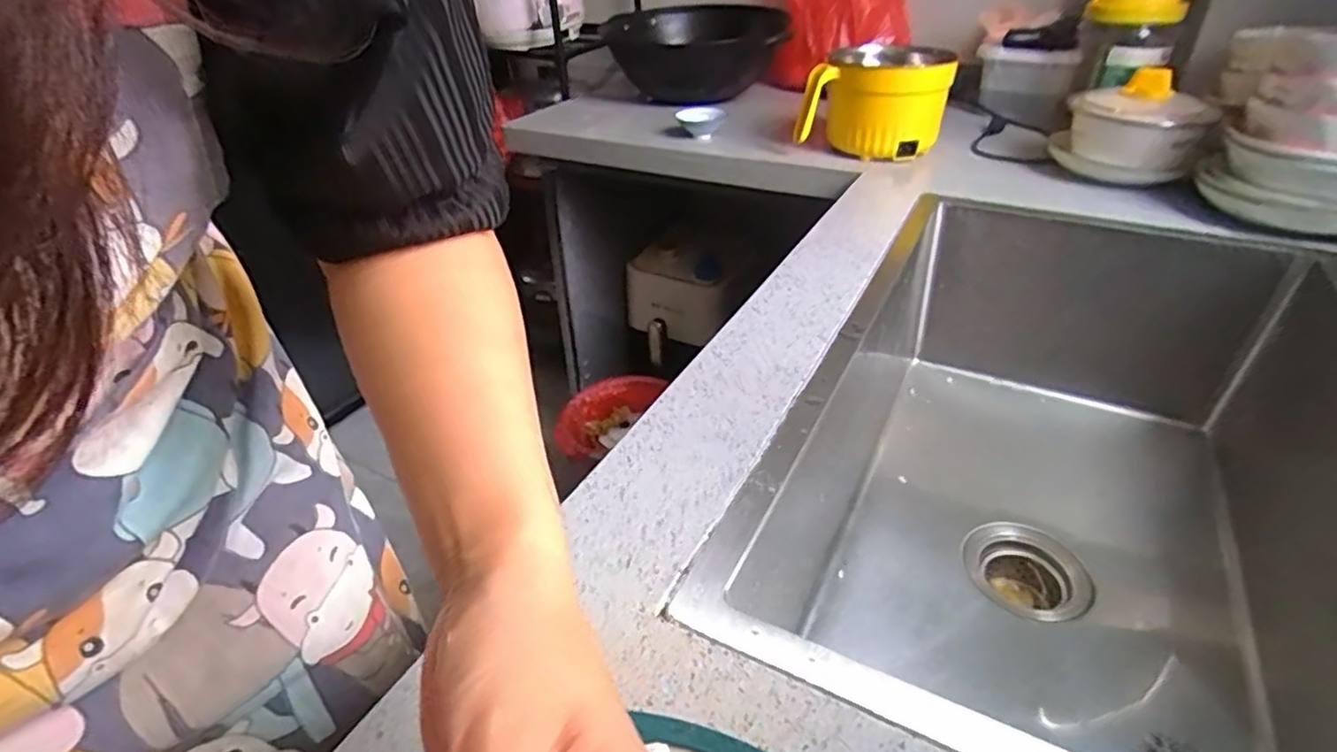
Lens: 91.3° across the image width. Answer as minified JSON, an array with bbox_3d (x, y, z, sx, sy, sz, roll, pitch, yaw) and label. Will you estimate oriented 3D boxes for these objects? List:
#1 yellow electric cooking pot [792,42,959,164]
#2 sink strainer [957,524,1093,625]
[{"bbox_3d":[0.294,-0.388,0.944,0.199,0.133,0.142,8,36,15],"label":"yellow electric cooking pot"},{"bbox_3d":[0.330,0.199,0.614,0.108,0.073,0.101,19,39,30],"label":"sink strainer"}]

